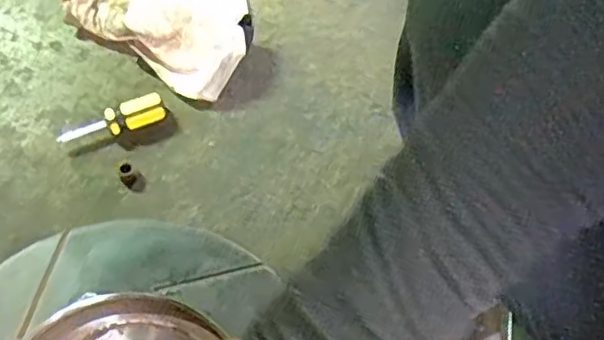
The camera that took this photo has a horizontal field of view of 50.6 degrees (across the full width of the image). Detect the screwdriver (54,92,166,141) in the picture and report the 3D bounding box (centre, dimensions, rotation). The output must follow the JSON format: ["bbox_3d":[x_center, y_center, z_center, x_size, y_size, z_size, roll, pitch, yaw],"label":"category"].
[{"bbox_3d":[-0.142,-0.035,0.478,0.079,0.021,0.019,-19,69,-10],"label":"screwdriver"}]

